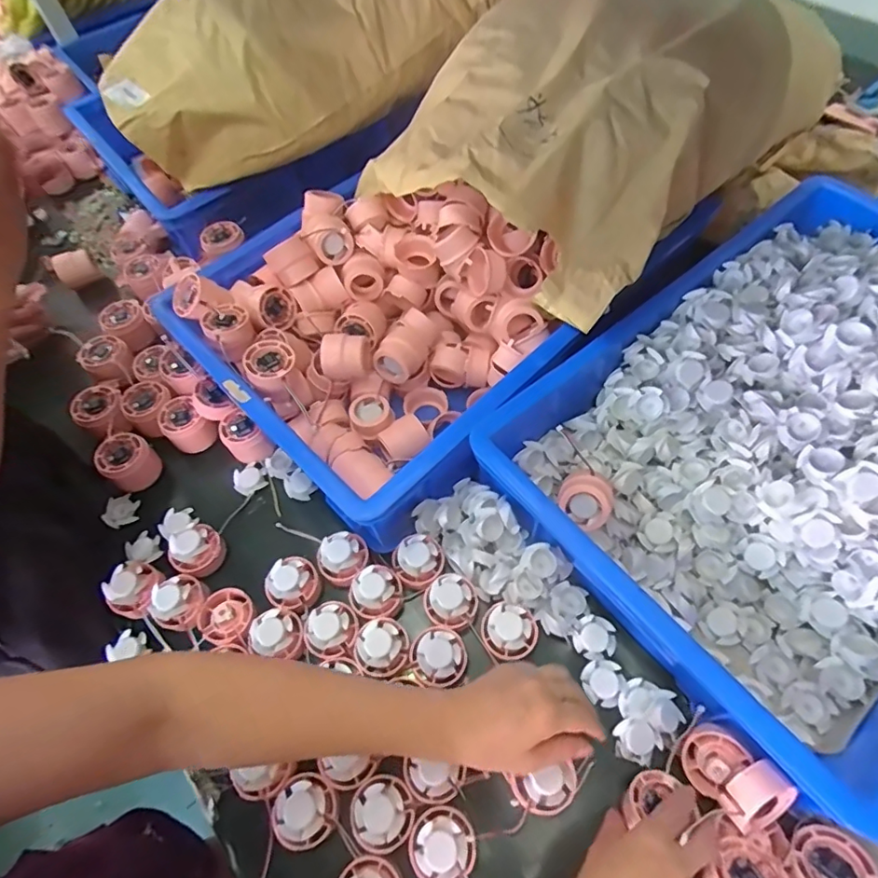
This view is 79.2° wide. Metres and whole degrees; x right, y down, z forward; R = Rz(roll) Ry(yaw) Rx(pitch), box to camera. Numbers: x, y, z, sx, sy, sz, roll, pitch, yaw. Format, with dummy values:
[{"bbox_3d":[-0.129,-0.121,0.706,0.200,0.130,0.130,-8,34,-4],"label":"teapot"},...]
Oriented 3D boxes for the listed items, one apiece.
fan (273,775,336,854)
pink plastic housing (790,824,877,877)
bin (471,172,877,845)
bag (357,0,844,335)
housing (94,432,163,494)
[{"bbox_3d":[-0.117,0.319,0.455,0.051,0.026,0.053,-2,60,3],"label":"fan"},{"bbox_3d":[0.303,0.335,0.409,0.054,0.027,0.058,14,44,40],"label":"pink plastic housing"},{"bbox_3d":[0.381,-0.025,0.529,0.572,0.127,0.411,-37,64,-16],"label":"bin"},{"bbox_3d":[0.171,-0.370,0.617,0.405,0.176,0.344,-39,65,-17],"label":"bag"},{"bbox_3d":[-0.375,0.028,0.642,0.047,0.053,0.057,29,66,19],"label":"housing"}]

